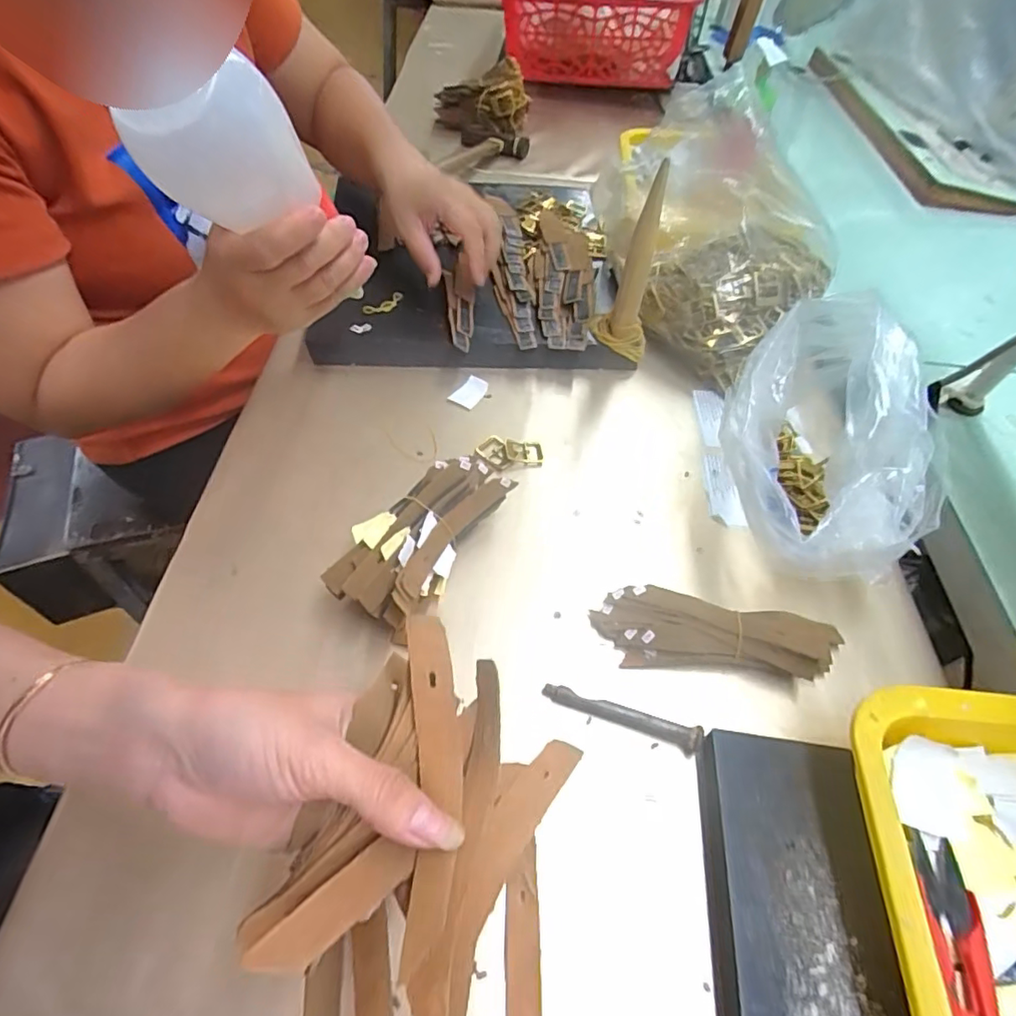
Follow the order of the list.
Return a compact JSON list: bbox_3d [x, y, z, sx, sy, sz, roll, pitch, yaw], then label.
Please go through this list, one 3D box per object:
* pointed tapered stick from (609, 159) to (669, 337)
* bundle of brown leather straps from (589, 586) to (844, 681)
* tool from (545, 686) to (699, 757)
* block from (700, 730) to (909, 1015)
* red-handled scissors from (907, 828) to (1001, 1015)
[{"bbox_3d":[0.110,-0.209,0.472,0.022,0.143,0.024,12,54,4],"label":"pointed tapered stick"},{"bbox_3d":[0.137,0.081,0.366,0.154,0.031,0.045,7,54,1],"label":"bundle of brown leather straps"},{"bbox_3d":[0.068,0.127,0.341,0.095,0.012,0.014,16,55,7],"label":"tool"},{"bbox_3d":[0.142,0.198,0.285,0.081,0.025,0.150,8,54,1],"label":"block"},{"bbox_3d":[0.206,0.212,0.252,0.024,0.007,0.113,12,54,5],"label":"red-handled scissors"}]

